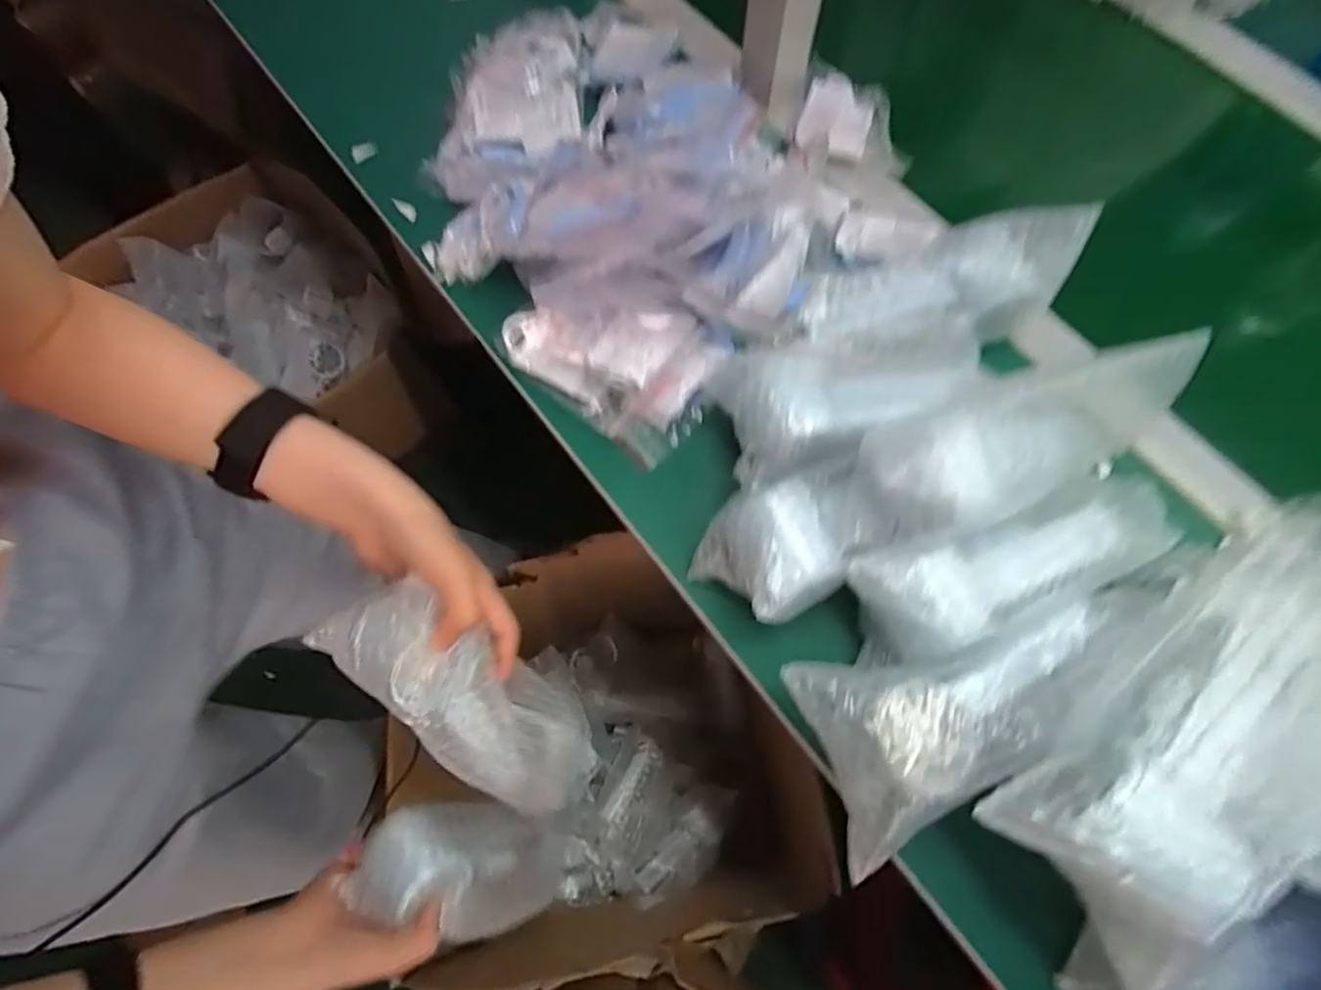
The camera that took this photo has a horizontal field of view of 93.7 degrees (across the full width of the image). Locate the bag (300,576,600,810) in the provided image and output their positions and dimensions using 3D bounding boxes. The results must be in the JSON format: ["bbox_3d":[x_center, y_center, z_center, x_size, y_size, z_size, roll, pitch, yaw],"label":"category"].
[{"bbox_3d":[-0.117,0.133,0.394,0.078,0.045,0.195,-45,121,-13],"label":"bag"}]

